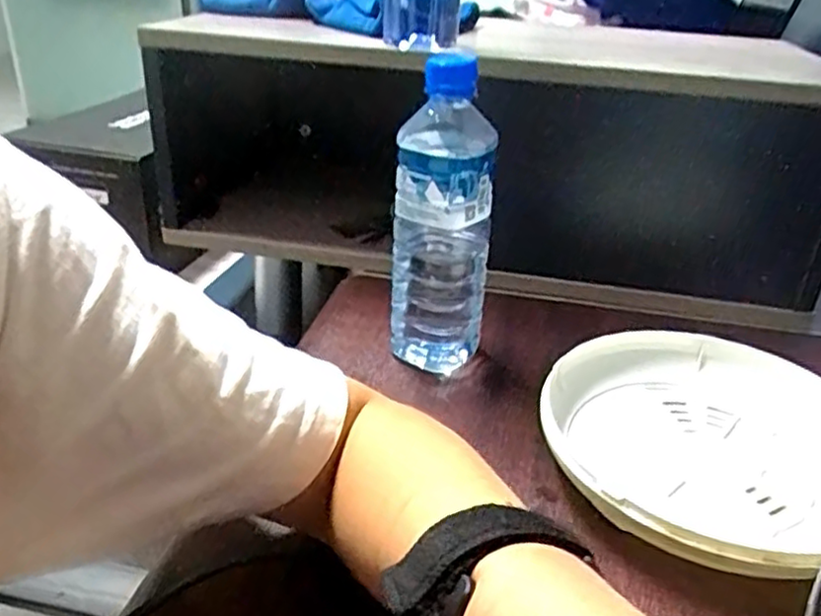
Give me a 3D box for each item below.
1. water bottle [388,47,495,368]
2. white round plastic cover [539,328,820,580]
[{"bbox_3d":[0.023,-0.059,0.491,0.067,0.211,0.063,5,28,4],"label":"water bottle"},{"bbox_3d":[0.173,0.073,0.423,0.202,0.034,0.183,-18,35,-34],"label":"white round plastic cover"}]

